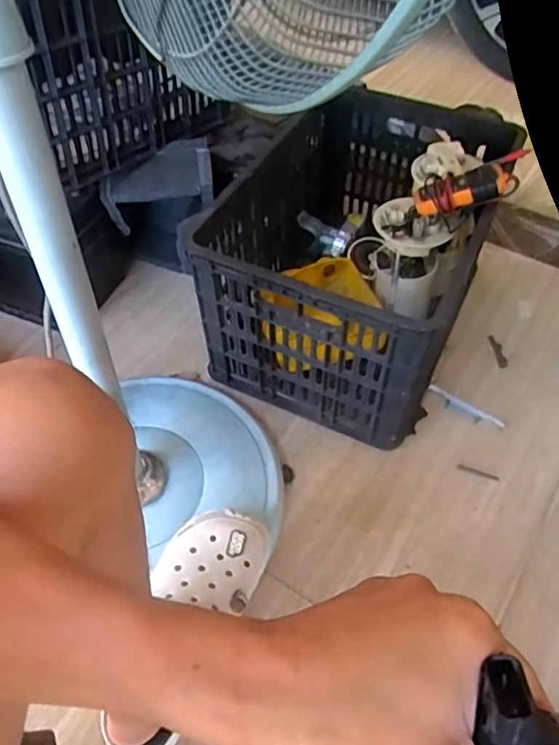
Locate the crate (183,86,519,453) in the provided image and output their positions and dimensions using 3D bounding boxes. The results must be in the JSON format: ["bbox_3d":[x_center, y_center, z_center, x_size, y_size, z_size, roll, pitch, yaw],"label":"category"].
[{"bbox_3d":[0.133,-0.198,0.925,0.356,0.287,0.507,18,55,16],"label":"crate"}]

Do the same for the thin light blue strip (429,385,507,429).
[{"bbox_3d":[0.290,0.057,0.899,0.123,0.006,0.025,28,58,22],"label":"thin light blue strip"}]

